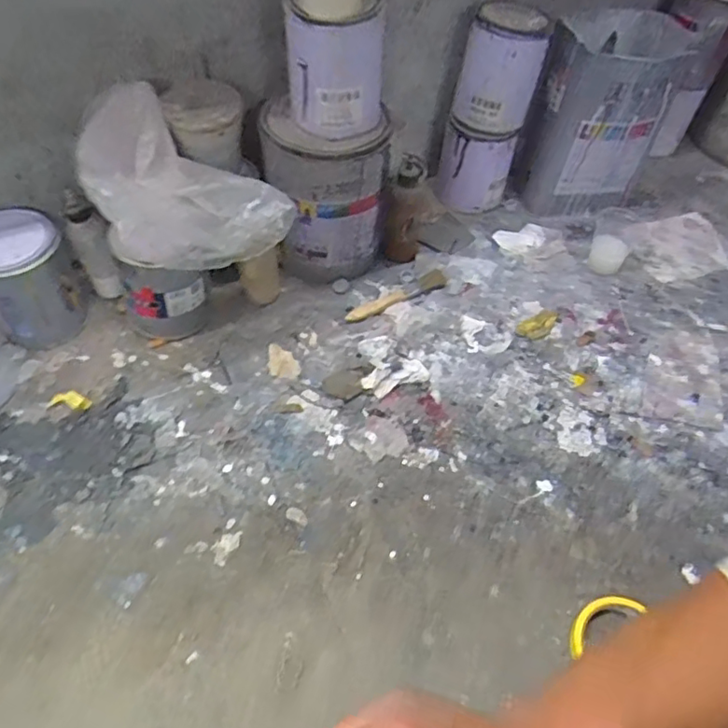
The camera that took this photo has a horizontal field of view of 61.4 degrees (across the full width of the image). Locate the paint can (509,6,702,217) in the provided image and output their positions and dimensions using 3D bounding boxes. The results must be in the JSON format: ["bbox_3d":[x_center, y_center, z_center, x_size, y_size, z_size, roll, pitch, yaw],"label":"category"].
[{"bbox_3d":[0.355,-0.356,0.911,0.200,0.260,0.174,21,54,11],"label":"paint can"}]

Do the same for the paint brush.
[{"bbox_3d":[0.049,-0.093,0.836,0.159,0.011,0.031,-27,59,-23],"label":"paint brush"}]

